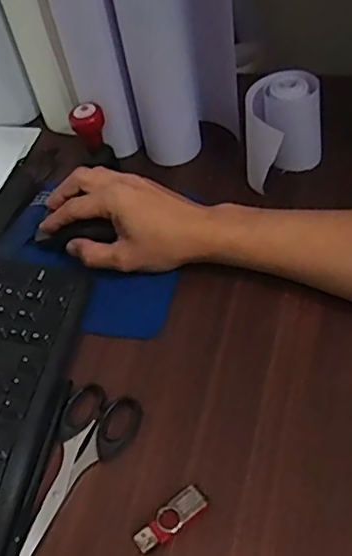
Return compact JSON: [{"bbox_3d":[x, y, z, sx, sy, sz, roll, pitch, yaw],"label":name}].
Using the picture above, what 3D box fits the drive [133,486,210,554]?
[{"bbox_3d":[-0.004,0.158,0.389,0.052,0.007,0.019,-33,59,-21],"label":"drive"}]

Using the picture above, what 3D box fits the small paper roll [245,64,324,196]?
[{"bbox_3d":[0.102,-0.137,0.563,0.073,0.090,0.075,-1,53,1],"label":"small paper roll"}]

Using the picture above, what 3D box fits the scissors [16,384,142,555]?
[{"bbox_3d":[-0.080,0.144,0.418,0.057,0.010,0.150,20,56,16],"label":"scissors"}]

